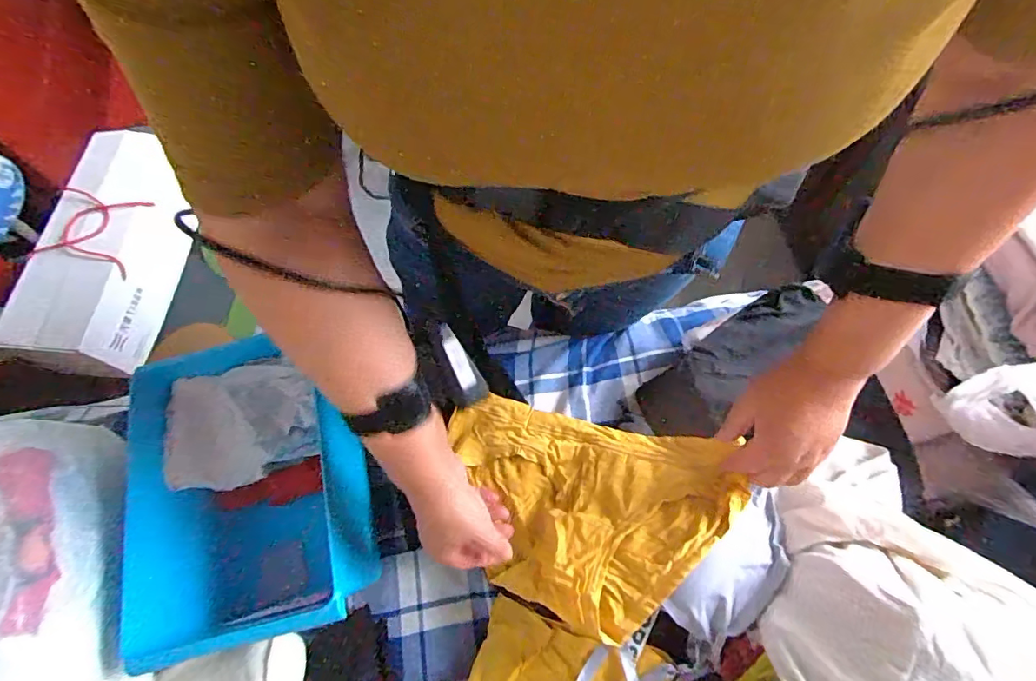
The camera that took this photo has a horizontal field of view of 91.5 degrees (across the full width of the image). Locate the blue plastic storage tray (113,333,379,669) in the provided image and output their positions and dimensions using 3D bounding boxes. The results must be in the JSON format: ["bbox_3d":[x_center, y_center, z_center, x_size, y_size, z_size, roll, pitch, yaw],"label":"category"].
[{"bbox_3d":[-0.262,0.151,0.513,0.210,0.106,0.273,-16,68,-6],"label":"blue plastic storage tray"}]

